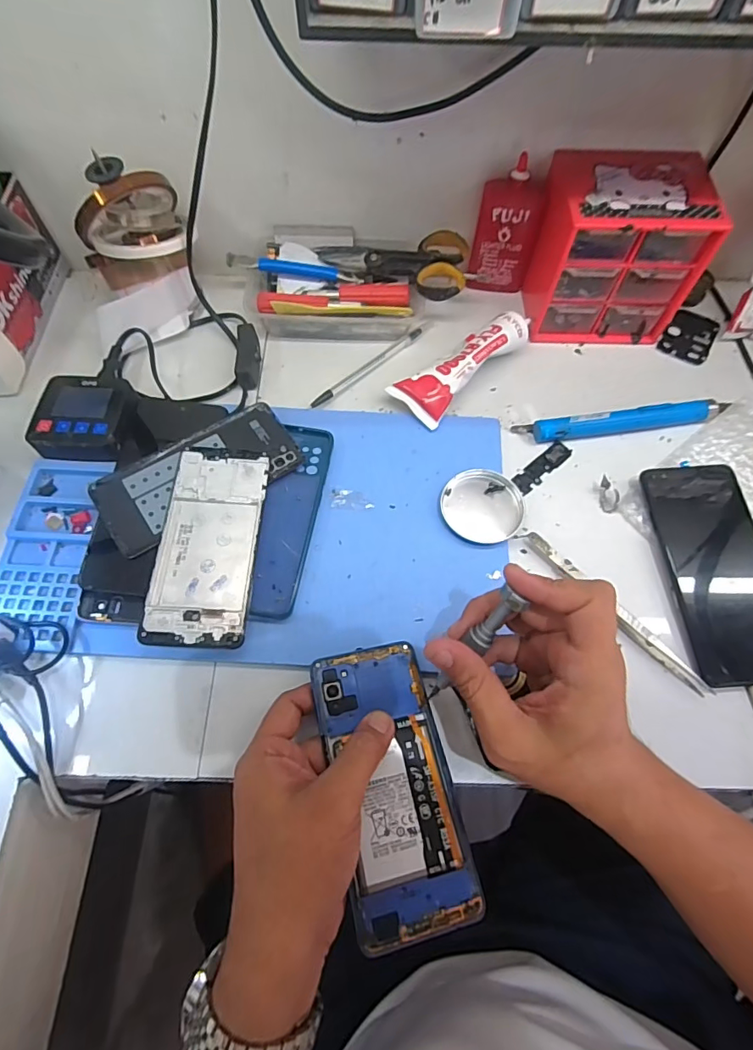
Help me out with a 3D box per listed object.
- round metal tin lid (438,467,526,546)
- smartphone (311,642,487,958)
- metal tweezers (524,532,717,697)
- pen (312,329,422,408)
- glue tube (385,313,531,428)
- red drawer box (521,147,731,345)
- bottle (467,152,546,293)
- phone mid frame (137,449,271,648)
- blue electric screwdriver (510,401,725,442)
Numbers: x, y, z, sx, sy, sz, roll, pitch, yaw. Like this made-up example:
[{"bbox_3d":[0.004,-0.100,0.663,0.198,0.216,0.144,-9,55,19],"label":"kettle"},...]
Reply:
[{"bbox_3d":[0.084,-0.014,0.394,0.063,0.011,0.060,0,65,0],"label":"round metal tin lid"},{"bbox_3d":[0.009,0.154,0.303,0.069,0.011,0.157,-13,62,-6],"label":"smartphone"},{"bbox_3d":[0.173,0.062,0.363,0.012,0.017,0.158,-41,72,-16],"label":"metal tweezers"},{"bbox_3d":[-0.008,-0.150,0.464,0.136,0.011,0.011,-42,72,-17],"label":"pen"},{"bbox_3d":[0.078,-0.144,0.447,0.134,0.035,0.050,-41,72,-17],"label":"glue tube"},{"bbox_3d":[0.212,-0.249,0.454,0.126,0.119,0.104,0,65,0],"label":"red drawer box"},{"bbox_3d":[0.122,-0.274,0.470,0.055,0.107,0.025,3,65,2],"label":"bottle"},{"bbox_3d":[-0.124,0.012,0.366,0.070,0.004,0.151,2,65,-1],"label":"phone mid frame"},{"bbox_3d":[0.216,-0.090,0.433,0.180,0.021,0.022,-6,66,-3],"label":"blue electric screwdriver"}]

